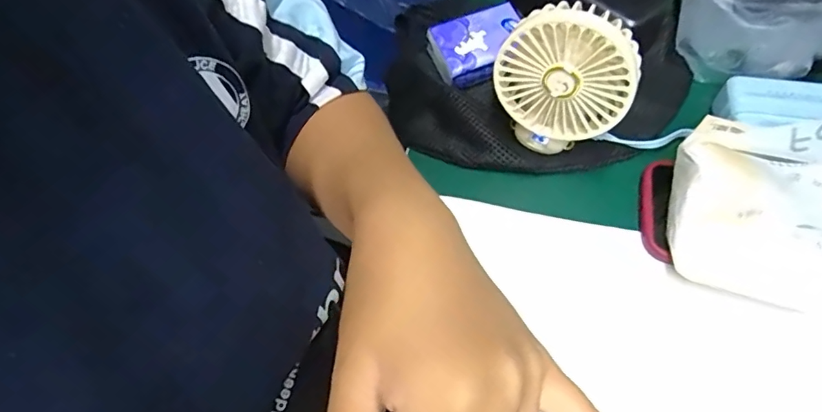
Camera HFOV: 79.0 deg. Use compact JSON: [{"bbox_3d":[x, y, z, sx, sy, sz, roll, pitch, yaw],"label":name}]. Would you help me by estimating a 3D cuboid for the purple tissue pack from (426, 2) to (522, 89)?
[{"bbox_3d":[0.058,-0.132,0.411,0.074,0.021,0.057,-19,61,-8],"label":"purple tissue pack"}]

